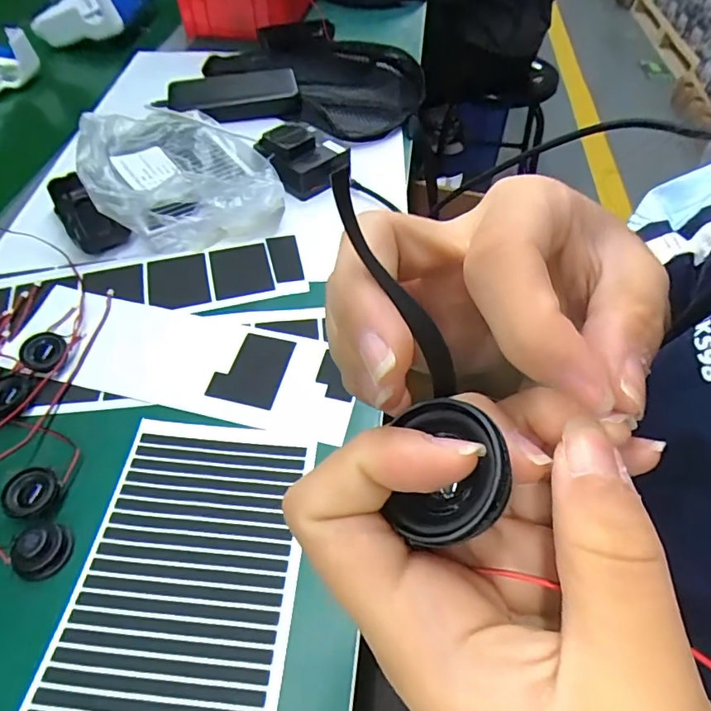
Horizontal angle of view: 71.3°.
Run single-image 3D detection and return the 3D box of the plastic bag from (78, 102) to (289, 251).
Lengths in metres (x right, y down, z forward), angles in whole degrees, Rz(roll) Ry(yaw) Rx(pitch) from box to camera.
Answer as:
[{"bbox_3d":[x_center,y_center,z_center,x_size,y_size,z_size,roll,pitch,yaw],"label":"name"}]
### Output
[{"bbox_3d":[-0.178,-0.185,0.486,0.160,0.048,0.225,-22,55,-17],"label":"plastic bag"}]

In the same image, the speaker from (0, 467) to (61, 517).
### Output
[{"bbox_3d":[-0.193,0.084,0.299,0.029,0.016,0.029,0,51,0],"label":"speaker"}]

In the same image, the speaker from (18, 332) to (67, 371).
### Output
[{"bbox_3d":[-0.227,-0.003,0.361,0.027,0.010,0.029,26,62,-23],"label":"speaker"}]

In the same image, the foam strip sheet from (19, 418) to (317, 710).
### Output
[{"bbox_3d":[-0.093,0.120,0.280,0.116,0.005,0.178,4,52,3],"label":"foam strip sheet"}]

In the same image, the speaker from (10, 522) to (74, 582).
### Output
[{"bbox_3d":[-0.178,0.109,0.280,0.025,0.017,0.031,8,52,6],"label":"speaker"}]

